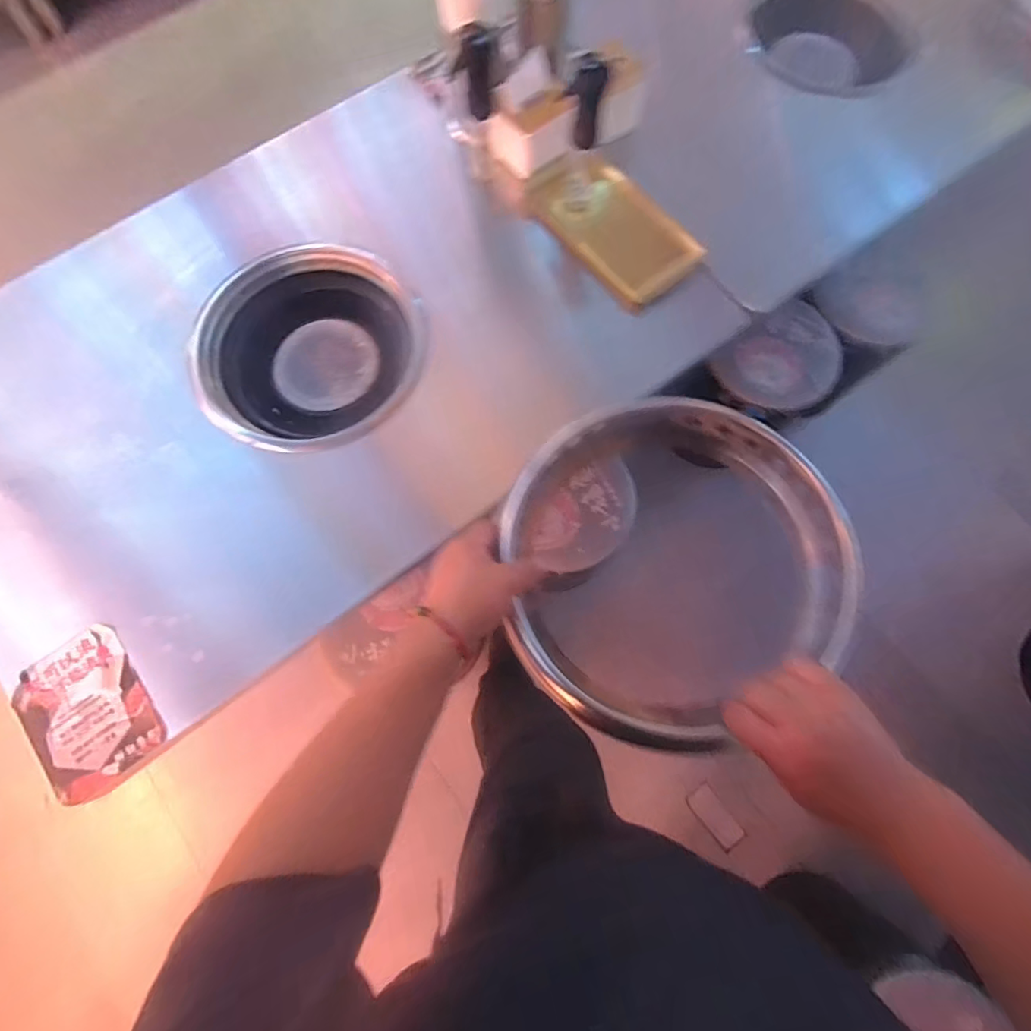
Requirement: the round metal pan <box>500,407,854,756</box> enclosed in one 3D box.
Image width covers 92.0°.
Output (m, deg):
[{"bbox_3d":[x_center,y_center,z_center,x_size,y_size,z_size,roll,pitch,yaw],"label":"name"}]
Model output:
[{"bbox_3d":[0.144,0.041,0.475,0.328,0.073,0.319,-34,79,-8],"label":"round metal pan"}]

